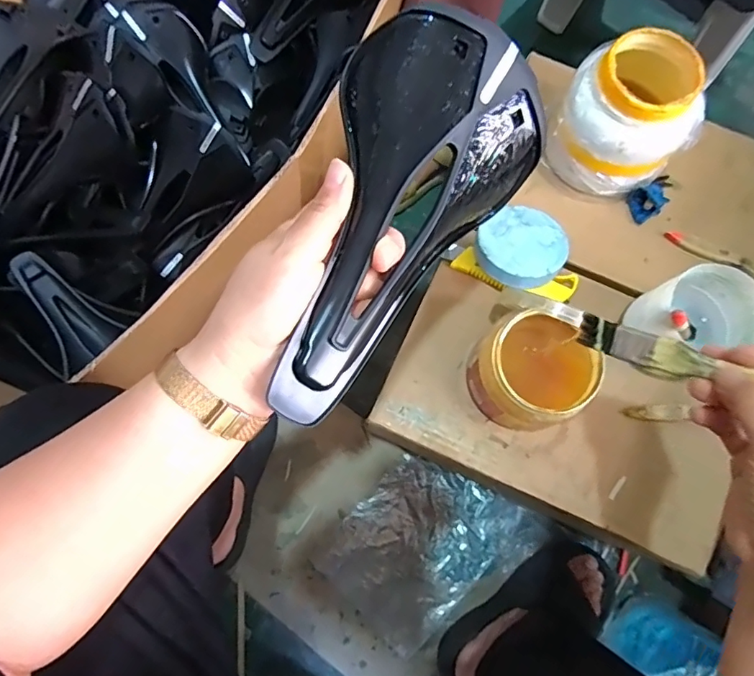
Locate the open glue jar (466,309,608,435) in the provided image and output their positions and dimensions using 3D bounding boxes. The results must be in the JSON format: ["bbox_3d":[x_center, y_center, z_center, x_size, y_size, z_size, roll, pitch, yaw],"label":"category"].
[{"bbox_3d":[0.151,0.032,0.500,0.115,0.101,0.099,-32,79,-8],"label":"open glue jar"}]

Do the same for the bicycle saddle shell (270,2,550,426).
[{"bbox_3d":[0.011,-0.065,0.295,0.126,0.045,0.243,32,81,-26],"label":"bicycle saddle shell"}]

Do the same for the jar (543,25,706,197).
[{"bbox_3d":[0.258,-0.226,0.544,0.127,0.135,0.117,0,76,-1],"label":"jar"}]

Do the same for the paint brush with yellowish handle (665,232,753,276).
[{"bbox_3d":[0.414,-0.082,0.569,0.183,0.013,0.036,15,77,2],"label":"paint brush with yellowish handle"}]

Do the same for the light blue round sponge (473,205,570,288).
[{"bbox_3d":[0.158,-0.099,0.552,0.090,0.017,0.095,0,65,-1],"label":"light blue round sponge"}]

